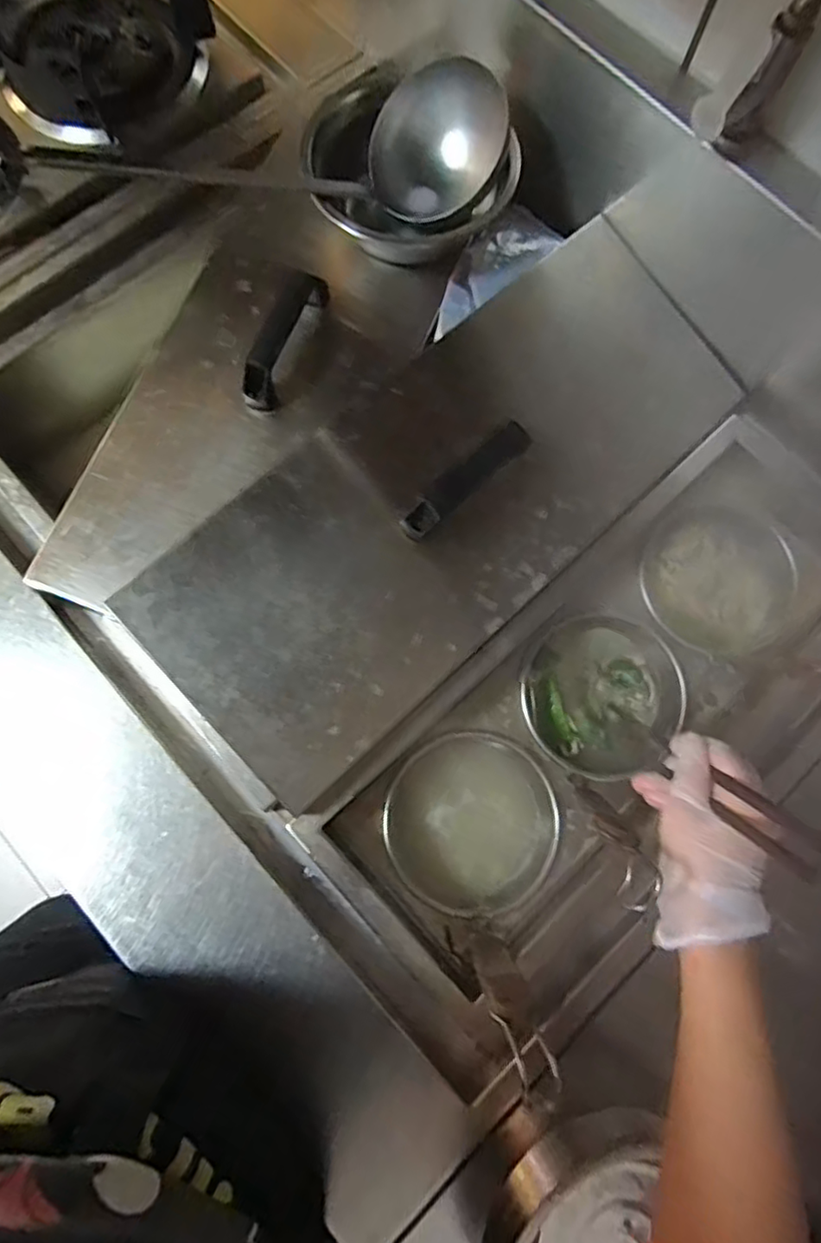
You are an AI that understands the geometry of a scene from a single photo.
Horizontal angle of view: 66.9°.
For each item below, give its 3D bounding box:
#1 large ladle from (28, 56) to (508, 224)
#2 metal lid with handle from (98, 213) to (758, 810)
[{"bbox_3d":[-0.122,-0.444,0.583,0.415,0.091,0.103,1,77,-2],"label":"large ladle"},{"bbox_3d":[0.037,-0.110,0.538,0.579,0.056,0.221,-42,83,-9],"label":"metal lid with handle"}]

